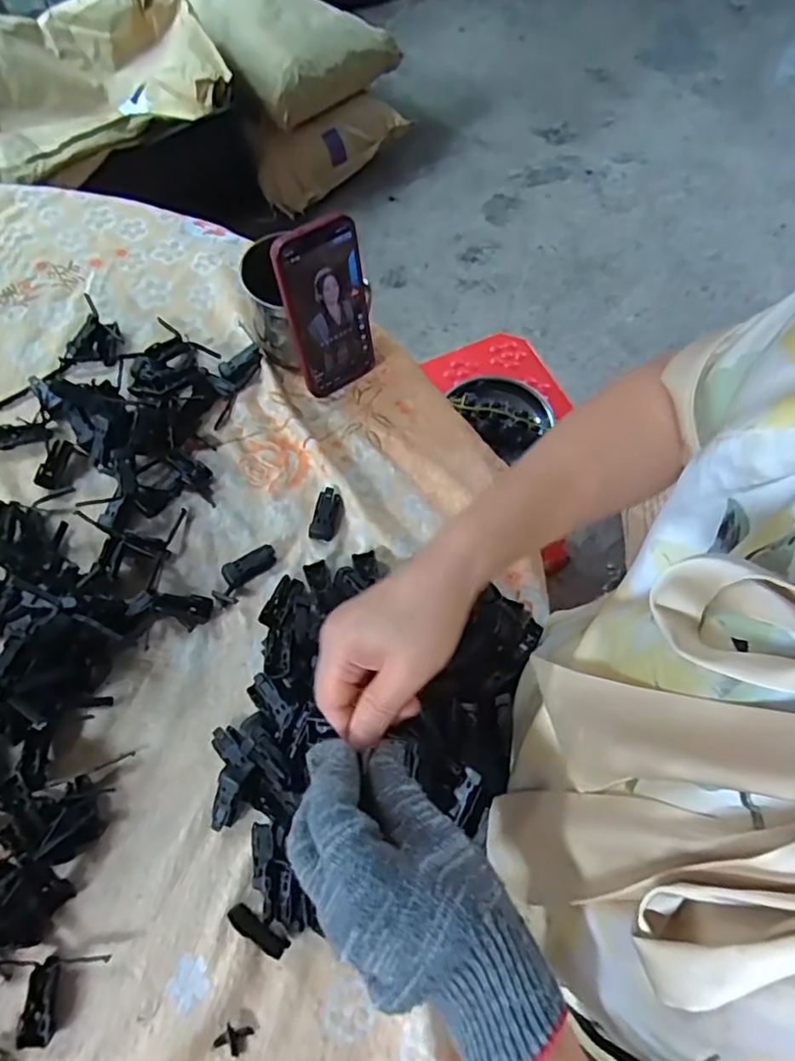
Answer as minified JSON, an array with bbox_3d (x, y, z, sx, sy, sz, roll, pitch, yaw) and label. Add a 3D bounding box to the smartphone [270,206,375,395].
[{"bbox_3d":[-0.061,-0.195,0.545,0.077,0.160,0.009,-33,58,-15],"label":"smartphone"}]

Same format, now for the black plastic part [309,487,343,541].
[{"bbox_3d":[-0.063,-0.015,0.546,0.023,0.011,0.048,13,67,3],"label":"black plastic part"}]

